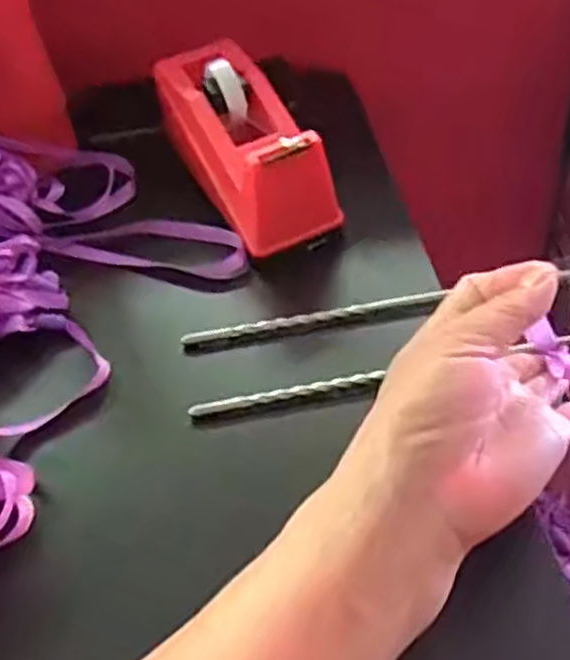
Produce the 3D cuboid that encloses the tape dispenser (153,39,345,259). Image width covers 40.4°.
[{"bbox_3d":[-0.028,-0.125,0.474,0.062,0.059,0.155,-24,61,-17],"label":"tape dispenser"}]

